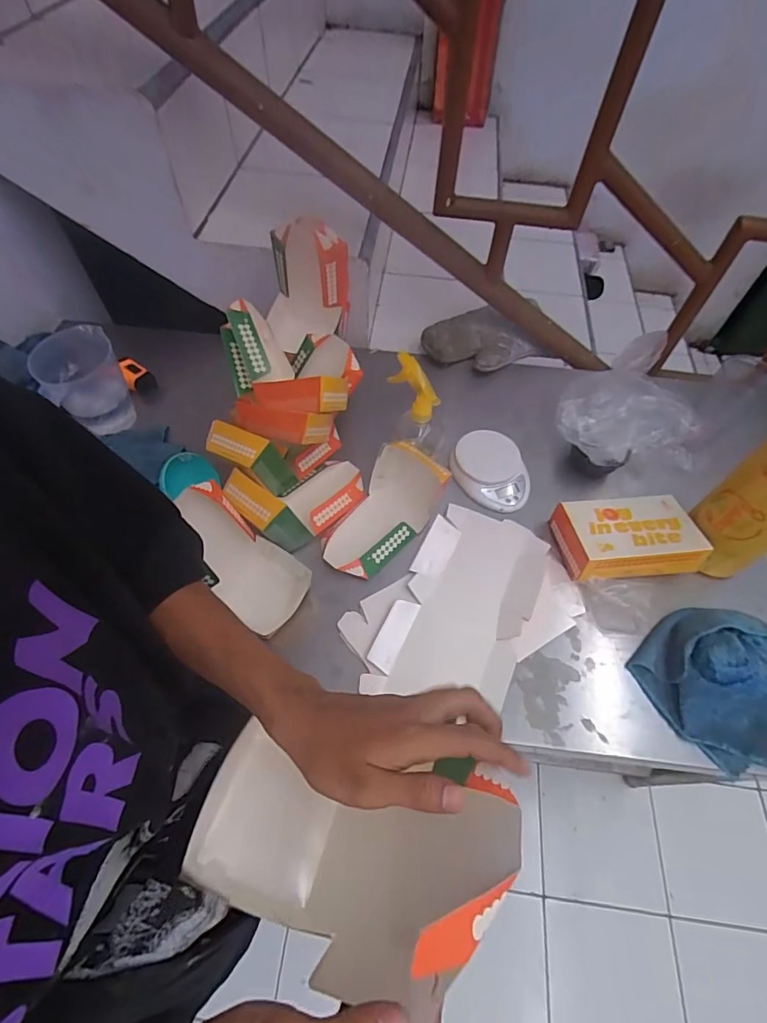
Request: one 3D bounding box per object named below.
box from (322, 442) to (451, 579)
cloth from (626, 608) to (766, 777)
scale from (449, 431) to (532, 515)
[{"bbox_3d":[0.000,-0.001,0.688,0.115,0.096,0.199,29,61,16],"label":"box"},{"bbox_3d":[0.456,0.209,0.588,0.213,0.061,0.198,-23,61,-16],"label":"cloth"},{"bbox_3d":[0.181,-0.069,0.769,0.120,0.034,0.147,-23,61,-15],"label":"scale"}]

